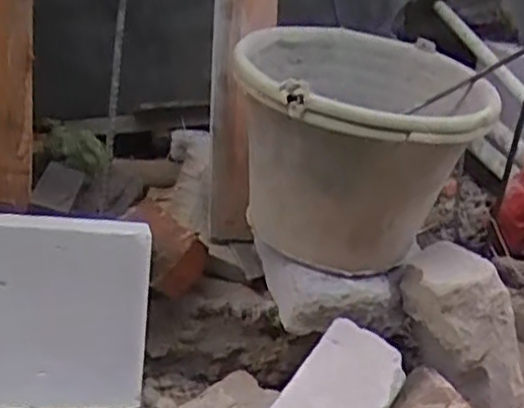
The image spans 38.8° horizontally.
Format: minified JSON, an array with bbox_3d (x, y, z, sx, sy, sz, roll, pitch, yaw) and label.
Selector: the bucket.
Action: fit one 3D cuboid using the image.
[{"bbox_3d":[0.112,-0.068,0.911,0.282,0.225,0.322,7,21,1],"label":"bucket"}]

